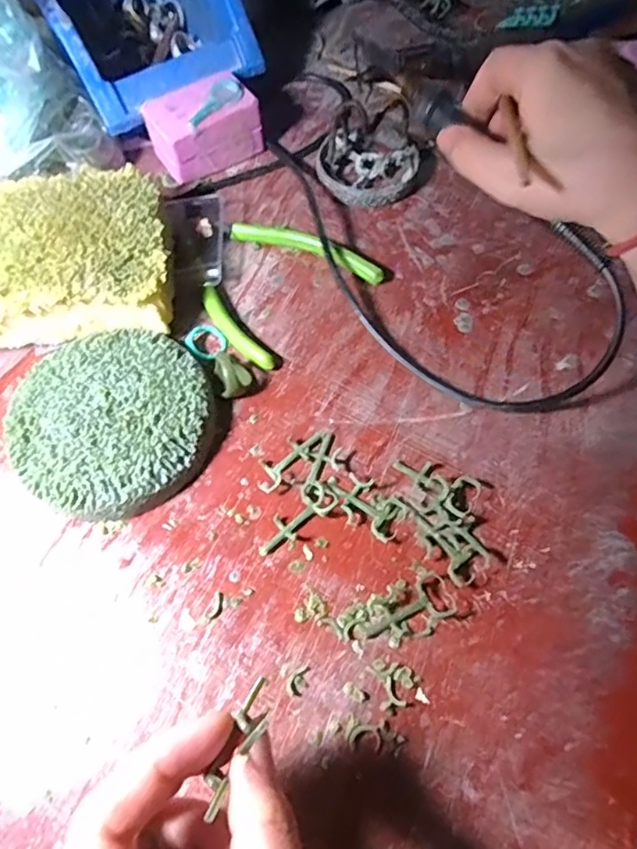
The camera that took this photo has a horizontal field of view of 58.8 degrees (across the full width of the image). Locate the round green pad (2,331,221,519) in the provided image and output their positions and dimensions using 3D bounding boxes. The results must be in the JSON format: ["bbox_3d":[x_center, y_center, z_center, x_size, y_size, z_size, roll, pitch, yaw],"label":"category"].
[{"bbox_3d":[-0.107,-0.003,0.298,0.101,0.024,0.100,-1,64,2],"label":"round green pad"}]

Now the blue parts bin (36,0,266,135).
[{"bbox_3d":[-0.139,-0.303,0.419,0.121,0.076,0.197,-29,66,-11],"label":"blue parts bin"}]

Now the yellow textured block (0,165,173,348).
[{"bbox_3d":[-0.151,-0.092,0.329,0.132,0.049,0.097,-6,64,-1],"label":"yellow textured block"}]

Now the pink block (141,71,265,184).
[{"bbox_3d":[-0.079,-0.204,0.388,0.071,0.040,0.049,-31,67,-13],"label":"pink block"}]

